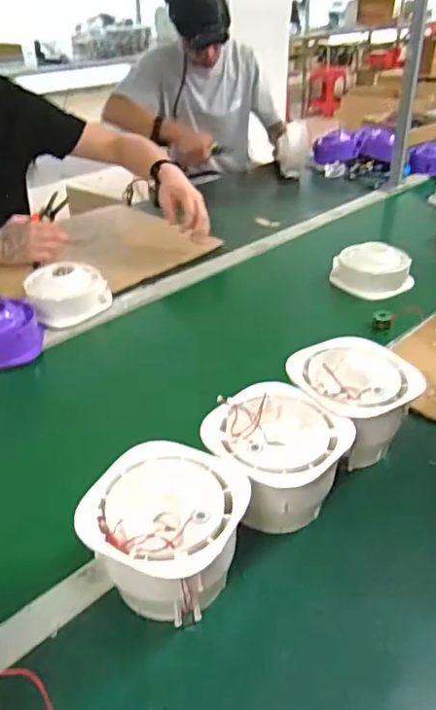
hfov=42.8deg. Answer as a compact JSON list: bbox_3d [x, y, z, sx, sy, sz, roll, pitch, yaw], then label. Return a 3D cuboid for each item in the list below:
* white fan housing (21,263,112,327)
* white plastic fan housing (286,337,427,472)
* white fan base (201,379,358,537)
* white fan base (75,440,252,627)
[{"bbox_3d":[-0.262,-0.108,0.985,0.140,0.080,0.109,-13,36,-15],"label":"white fan housing"},{"bbox_3d":[0.160,0.058,0.690,0.133,0.106,0.136,-2,34,1],"label":"white plastic fan housing"},{"bbox_3d":[0.059,0.120,0.609,0.144,0.111,0.138,-23,40,-28],"label":"white fan base"},{"bbox_3d":[-0.049,0.172,0.535,0.138,0.102,0.139,-2,34,1],"label":"white fan base"}]

